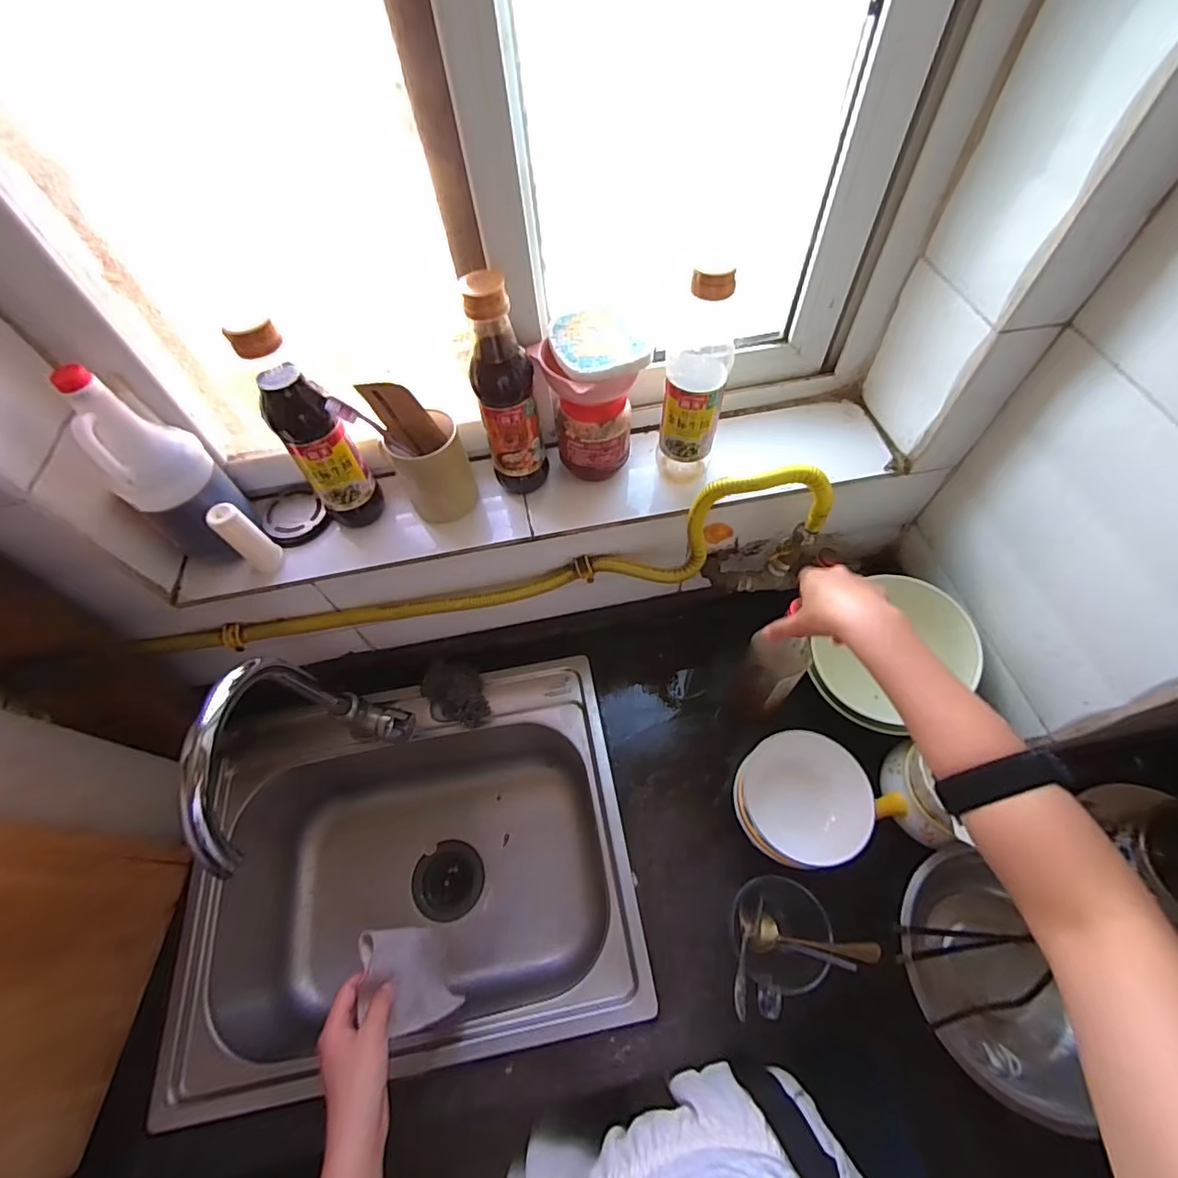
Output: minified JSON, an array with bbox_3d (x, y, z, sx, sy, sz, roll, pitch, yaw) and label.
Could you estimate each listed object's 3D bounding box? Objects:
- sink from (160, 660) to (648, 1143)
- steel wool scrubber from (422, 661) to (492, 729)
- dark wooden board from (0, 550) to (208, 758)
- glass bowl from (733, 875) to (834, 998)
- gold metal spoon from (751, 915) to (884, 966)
[{"bbox_3d":[-0.221,0.383,0.776,0.532,0.220,0.433,-10,60,-3],"label":"sink"},{"bbox_3d":[-0.186,0.146,0.777,0.090,0.066,0.079,15,62,11],"label":"steel wool scrubber"},{"bbox_3d":[-0.563,0.067,0.562,0.128,0.450,0.021,-23,55,-11],"label":"dark wooden board"},{"bbox_3d":[0.209,0.377,0.606,0.096,0.082,0.106,34,67,20],"label":"glass bowl"},{"bbox_3d":[0.236,0.371,0.571,0.017,0.143,0.034,26,56,-28],"label":"gold metal spoon"}]

